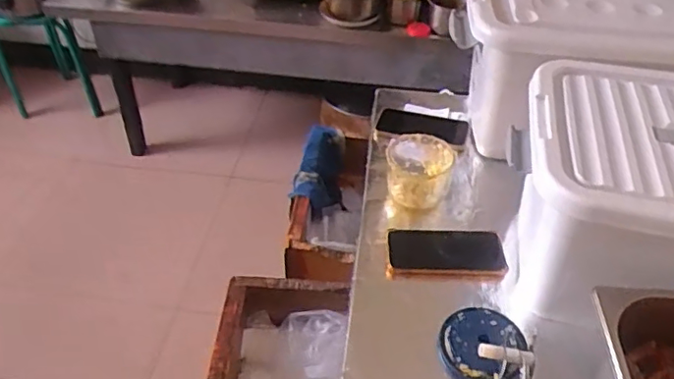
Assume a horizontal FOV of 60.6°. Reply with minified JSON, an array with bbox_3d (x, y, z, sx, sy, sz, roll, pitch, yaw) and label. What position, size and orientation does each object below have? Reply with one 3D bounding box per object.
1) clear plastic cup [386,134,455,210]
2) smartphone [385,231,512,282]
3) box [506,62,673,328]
[{"bbox_3d":[0.123,-0.030,0.880,0.093,0.075,0.100,1,42,-1],"label":"clear plastic cup"},{"bbox_3d":[0.154,0.091,0.812,0.161,0.017,0.088,4,42,2],"label":"smartphone"},{"bbox_3d":[0.415,0.027,0.711,0.389,0.229,0.290,9,43,7],"label":"box"}]

